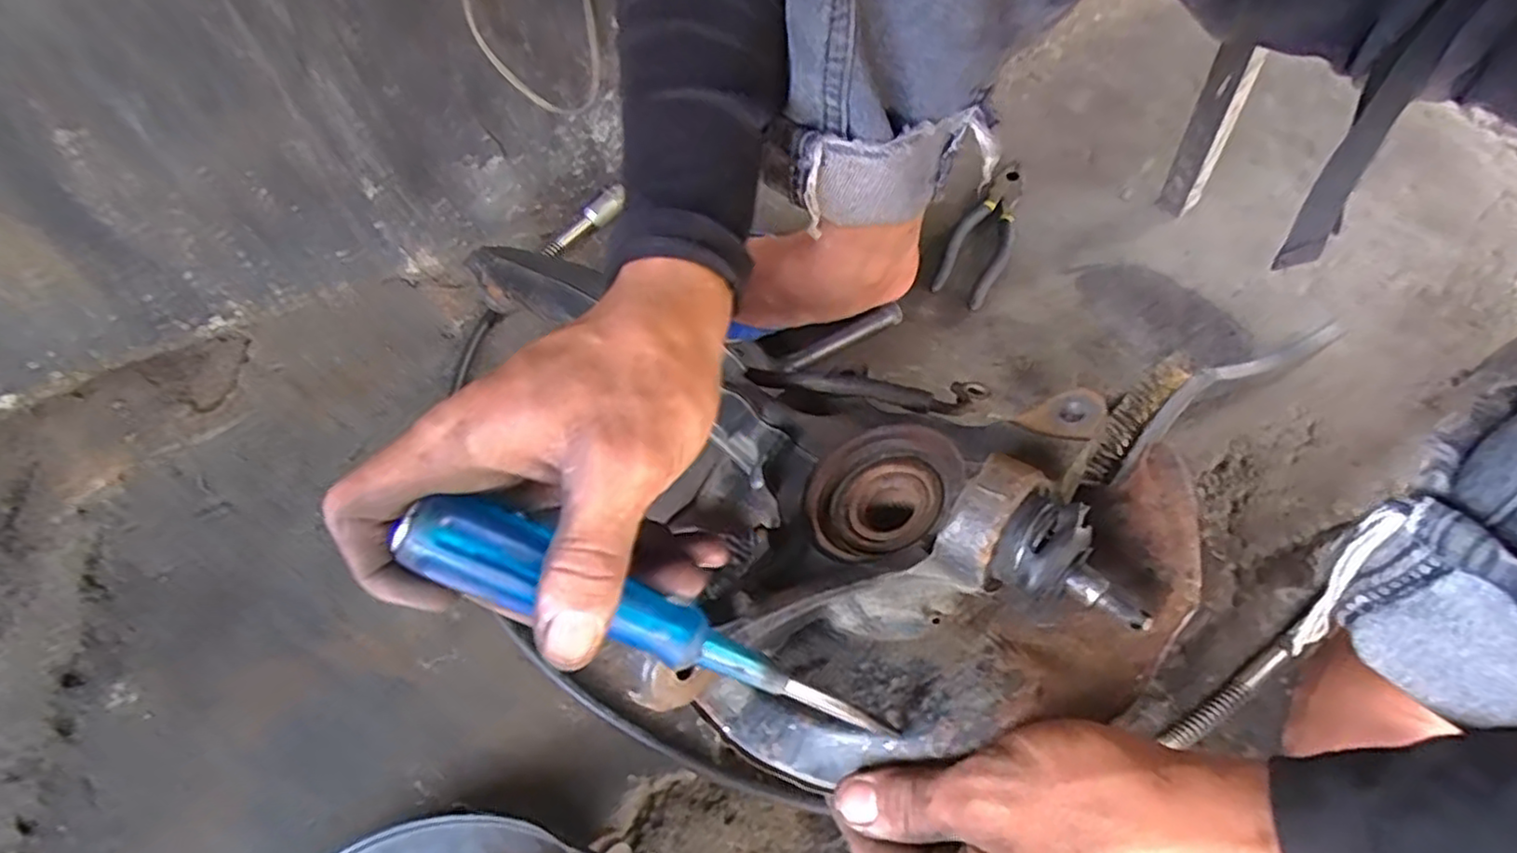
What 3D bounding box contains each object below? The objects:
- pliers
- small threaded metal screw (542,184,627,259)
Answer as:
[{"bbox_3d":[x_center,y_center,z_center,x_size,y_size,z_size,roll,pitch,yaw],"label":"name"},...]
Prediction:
[{"bbox_3d":[0.204,-0.179,0.609,0.049,0.015,0.193,20,59,13],"label":"pliers"},{"bbox_3d":[-0.156,-0.177,0.599,0.019,0.019,0.092,29,62,18],"label":"small threaded metal screw"}]

